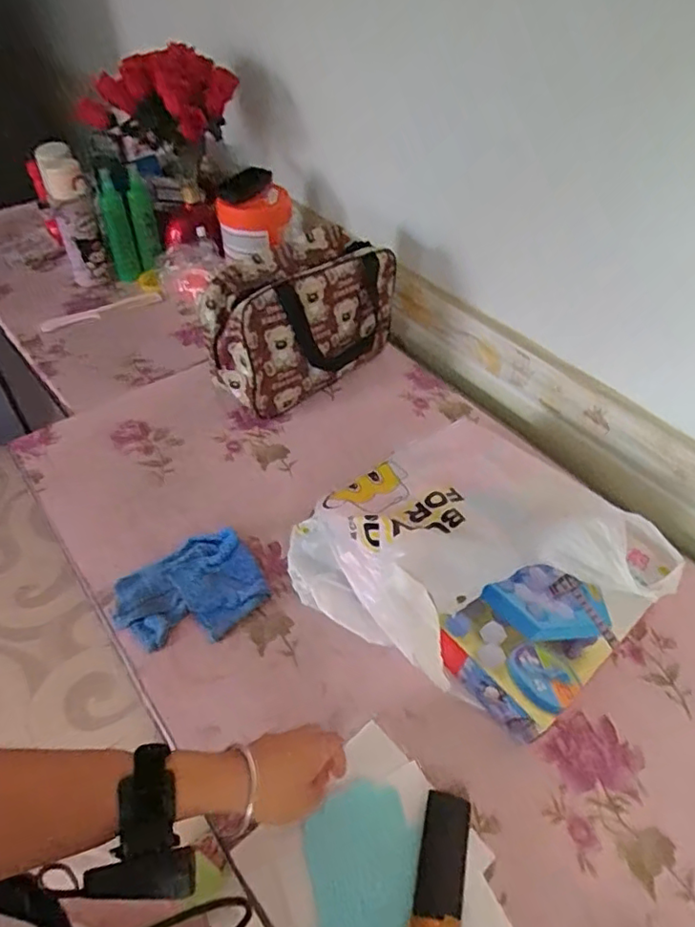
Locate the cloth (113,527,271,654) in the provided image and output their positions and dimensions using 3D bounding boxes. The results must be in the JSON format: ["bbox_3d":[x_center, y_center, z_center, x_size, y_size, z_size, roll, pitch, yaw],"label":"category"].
[{"bbox_3d":[-0.177,0.146,0.679,0.156,0.016,0.122,-28,55,-24],"label":"cloth"}]

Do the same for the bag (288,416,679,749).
[{"bbox_3d":[0.138,0.095,0.655,0.360,0.126,0.290,32,55,24],"label":"bag"}]

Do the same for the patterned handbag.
[{"bbox_3d":[-0.068,-0.204,0.888,0.132,0.203,0.276,36,56,26],"label":"patterned handbag"}]

